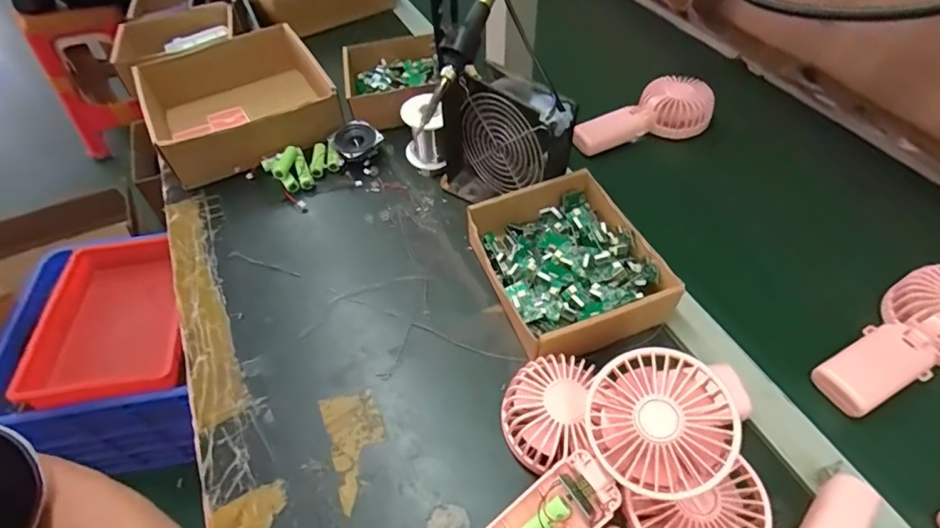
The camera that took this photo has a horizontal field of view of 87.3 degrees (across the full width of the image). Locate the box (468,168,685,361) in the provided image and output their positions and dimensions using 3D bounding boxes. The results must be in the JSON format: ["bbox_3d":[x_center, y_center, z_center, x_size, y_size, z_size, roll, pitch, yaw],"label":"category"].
[{"bbox_3d":[0.089,0.003,0.464,0.144,0.058,0.174,-17,54,-12],"label":"box"}]

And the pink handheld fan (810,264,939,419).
[{"bbox_3d":[0.375,0.067,0.412,0.178,0.047,0.082,-27,57,-19],"label":"pink handheld fan"}]

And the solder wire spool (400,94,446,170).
[{"bbox_3d":[-0.053,-0.155,0.587,0.049,0.067,0.059,-13,53,-9],"label":"solder wire spool"}]

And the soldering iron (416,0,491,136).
[{"bbox_3d":[0.004,-0.217,0.438,0.028,0.034,0.215,24,88,18],"label":"soldering iron"}]

